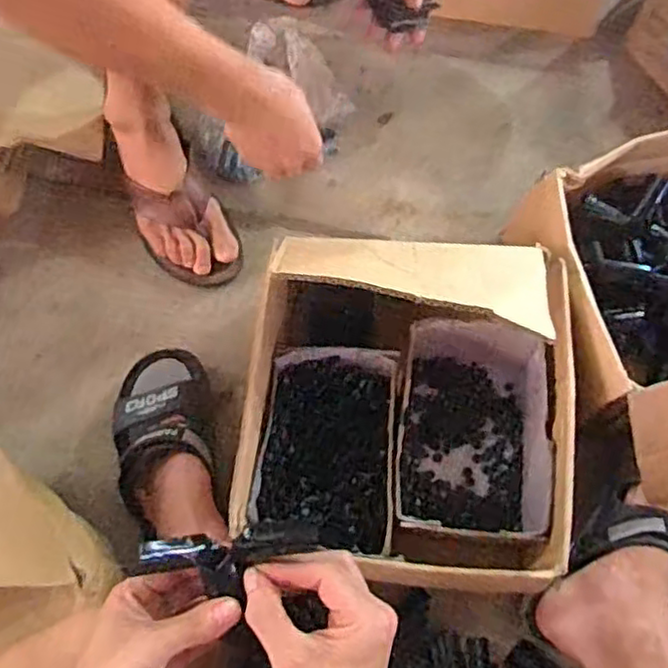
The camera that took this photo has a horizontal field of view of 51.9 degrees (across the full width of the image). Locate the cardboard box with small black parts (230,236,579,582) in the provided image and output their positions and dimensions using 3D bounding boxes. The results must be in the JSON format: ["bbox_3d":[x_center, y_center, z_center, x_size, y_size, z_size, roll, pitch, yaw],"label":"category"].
[{"bbox_3d":[0.071,0.072,0.677,0.300,0.212,0.315,5,69,3],"label":"cardboard box with small black parts"}]

